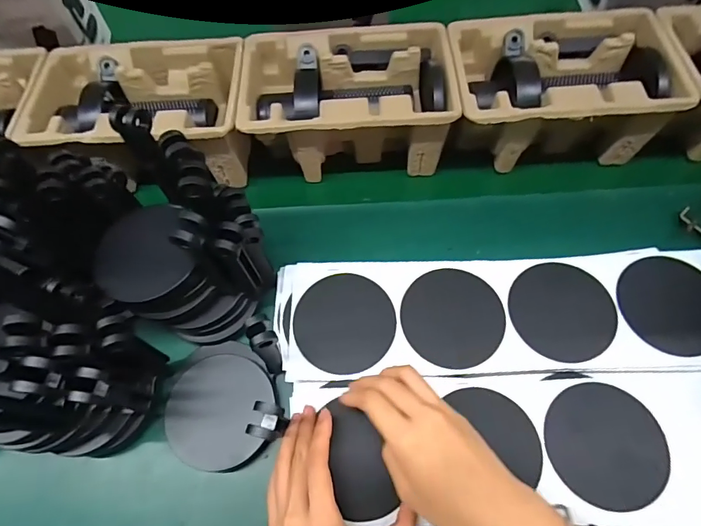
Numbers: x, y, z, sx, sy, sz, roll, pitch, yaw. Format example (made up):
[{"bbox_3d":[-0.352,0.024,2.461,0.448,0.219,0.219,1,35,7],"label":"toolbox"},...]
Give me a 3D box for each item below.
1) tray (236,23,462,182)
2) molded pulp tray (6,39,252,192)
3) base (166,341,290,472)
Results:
[{"bbox_3d":[-0.005,-0.180,0.499,0.224,0.105,0.140,-1,61,-1],"label":"tray"},{"bbox_3d":[-0.235,-0.172,0.505,0.229,0.099,0.147,-2,61,-2],"label":"molded pulp tray"},{"bbox_3d":[-0.121,0.131,0.403,0.098,0.015,0.114,-28,65,-15],"label":"base"}]

